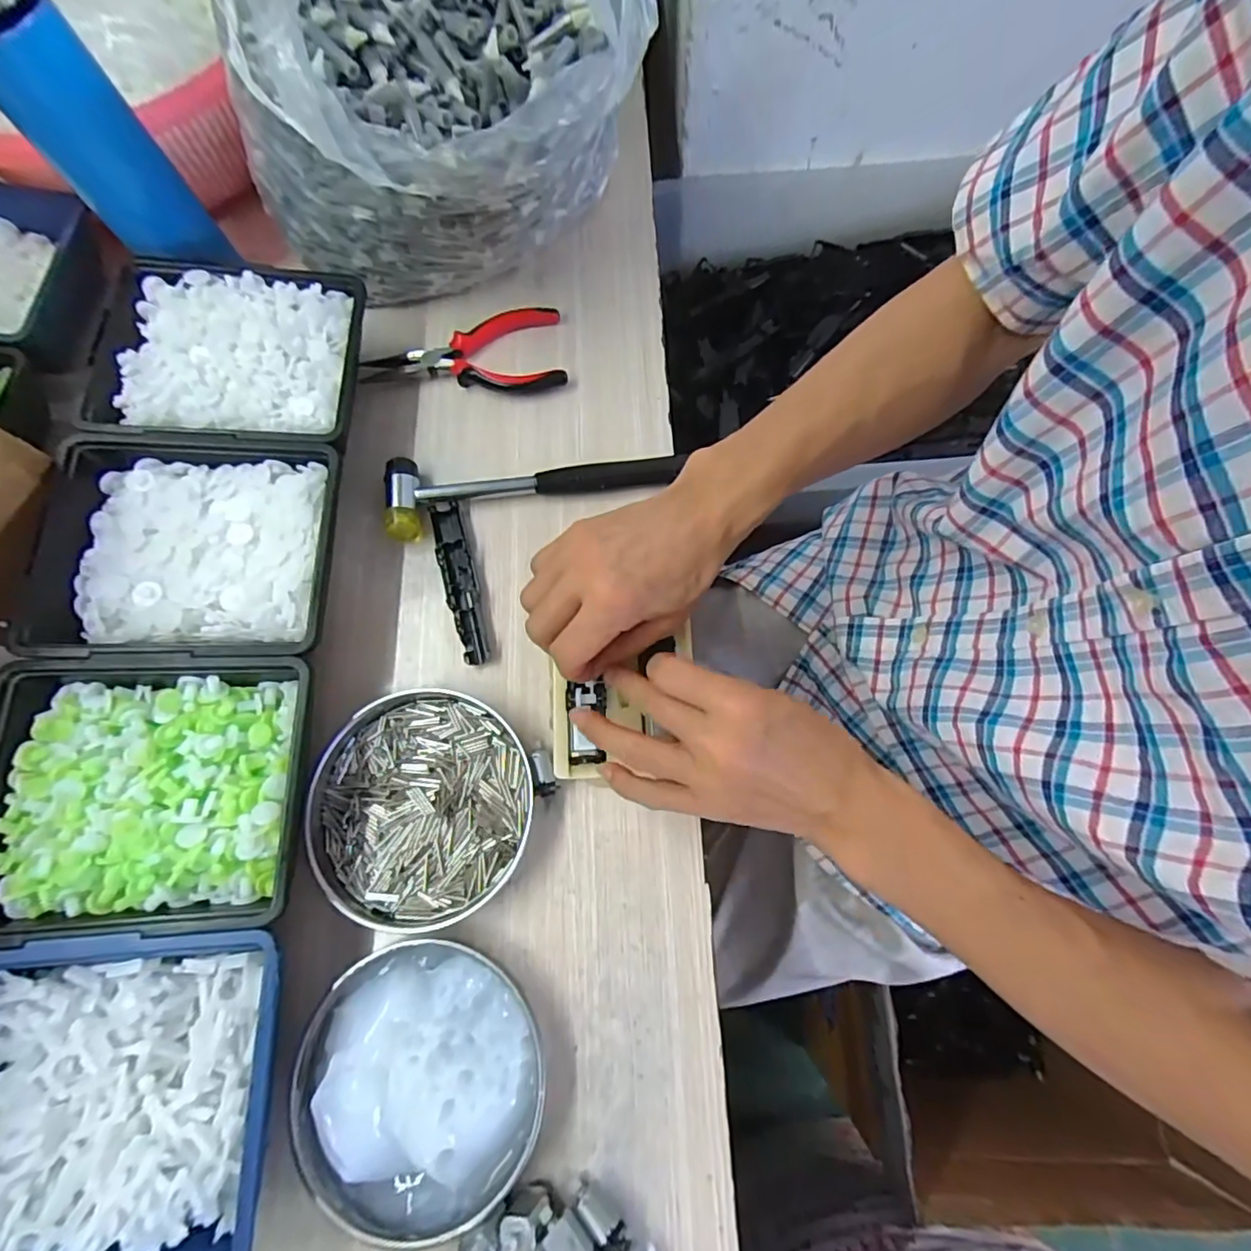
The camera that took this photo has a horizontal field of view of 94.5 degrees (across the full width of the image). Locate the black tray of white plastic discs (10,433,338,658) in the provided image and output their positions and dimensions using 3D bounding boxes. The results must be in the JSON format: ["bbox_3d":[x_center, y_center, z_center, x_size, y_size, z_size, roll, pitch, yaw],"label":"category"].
[{"bbox_3d":[-0.278,-0.051,0.359,0.171,0.034,0.142,-3,72,1],"label":"black tray of white plastic discs"}]

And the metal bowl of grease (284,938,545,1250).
[{"bbox_3d":[-0.110,0.242,0.306,0.126,0.031,0.128,-1,72,2],"label":"metal bowl of grease"}]

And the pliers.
[{"bbox_3d":[-0.127,-0.216,0.458,0.154,0.017,0.075,-4,72,1],"label":"pliers"}]

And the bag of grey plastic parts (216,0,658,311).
[{"bbox_3d":[-0.131,-0.356,0.411,0.241,0.187,0.229,29,75,11],"label":"bag of grey plastic parts"}]

